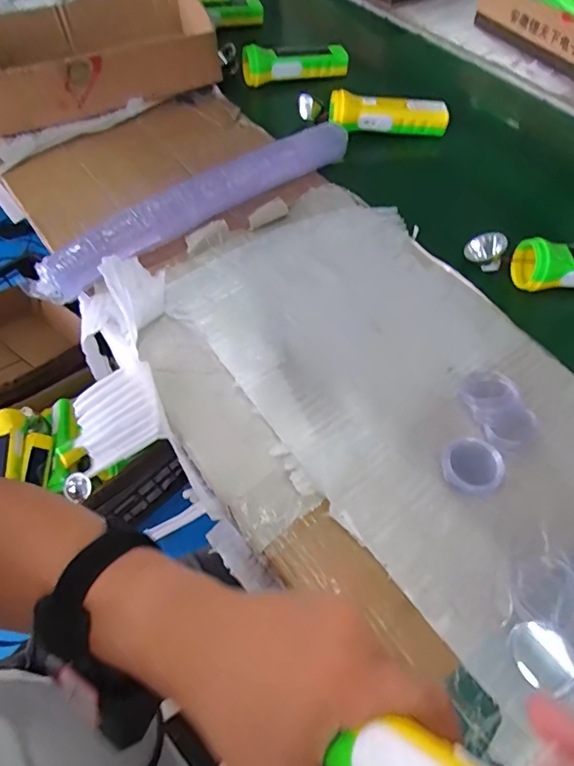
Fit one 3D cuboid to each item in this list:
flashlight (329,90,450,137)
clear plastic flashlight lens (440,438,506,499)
[{"bbox_3d":[0.142,-0.368,0.662,0.162,0.050,0.039,-2,59,-1],"label":"flashlight"},{"bbox_3d":[0.152,0.069,0.394,0.039,0.025,0.047,-35,64,-20],"label":"clear plastic flashlight lens"}]

